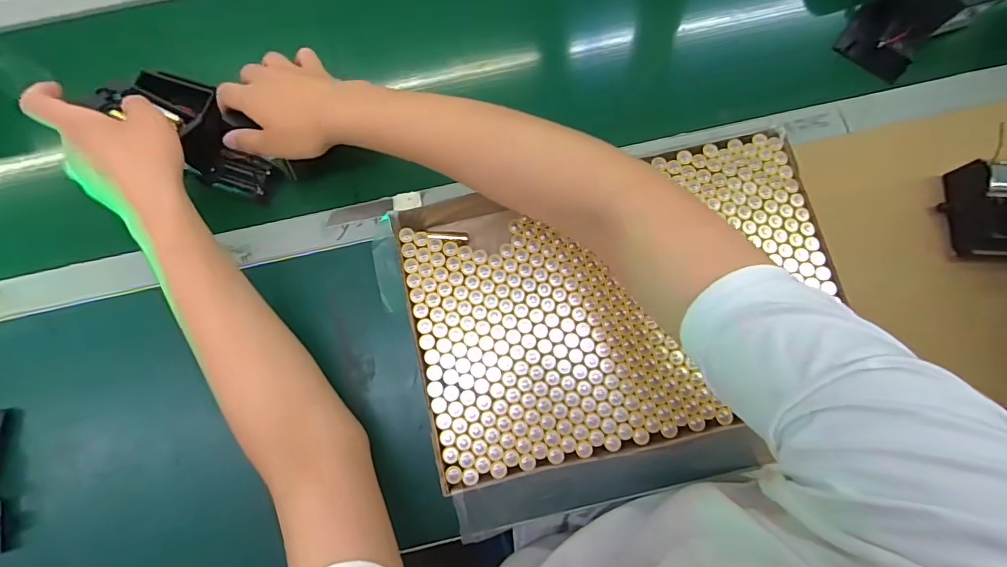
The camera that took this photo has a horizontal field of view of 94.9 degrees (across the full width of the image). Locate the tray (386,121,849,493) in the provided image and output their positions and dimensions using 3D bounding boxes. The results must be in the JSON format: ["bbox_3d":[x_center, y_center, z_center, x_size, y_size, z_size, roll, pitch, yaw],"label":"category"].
[{"bbox_3d":[0.104,0.019,0.434,0.367,0.065,0.248,-12,79,-3],"label":"tray"}]

